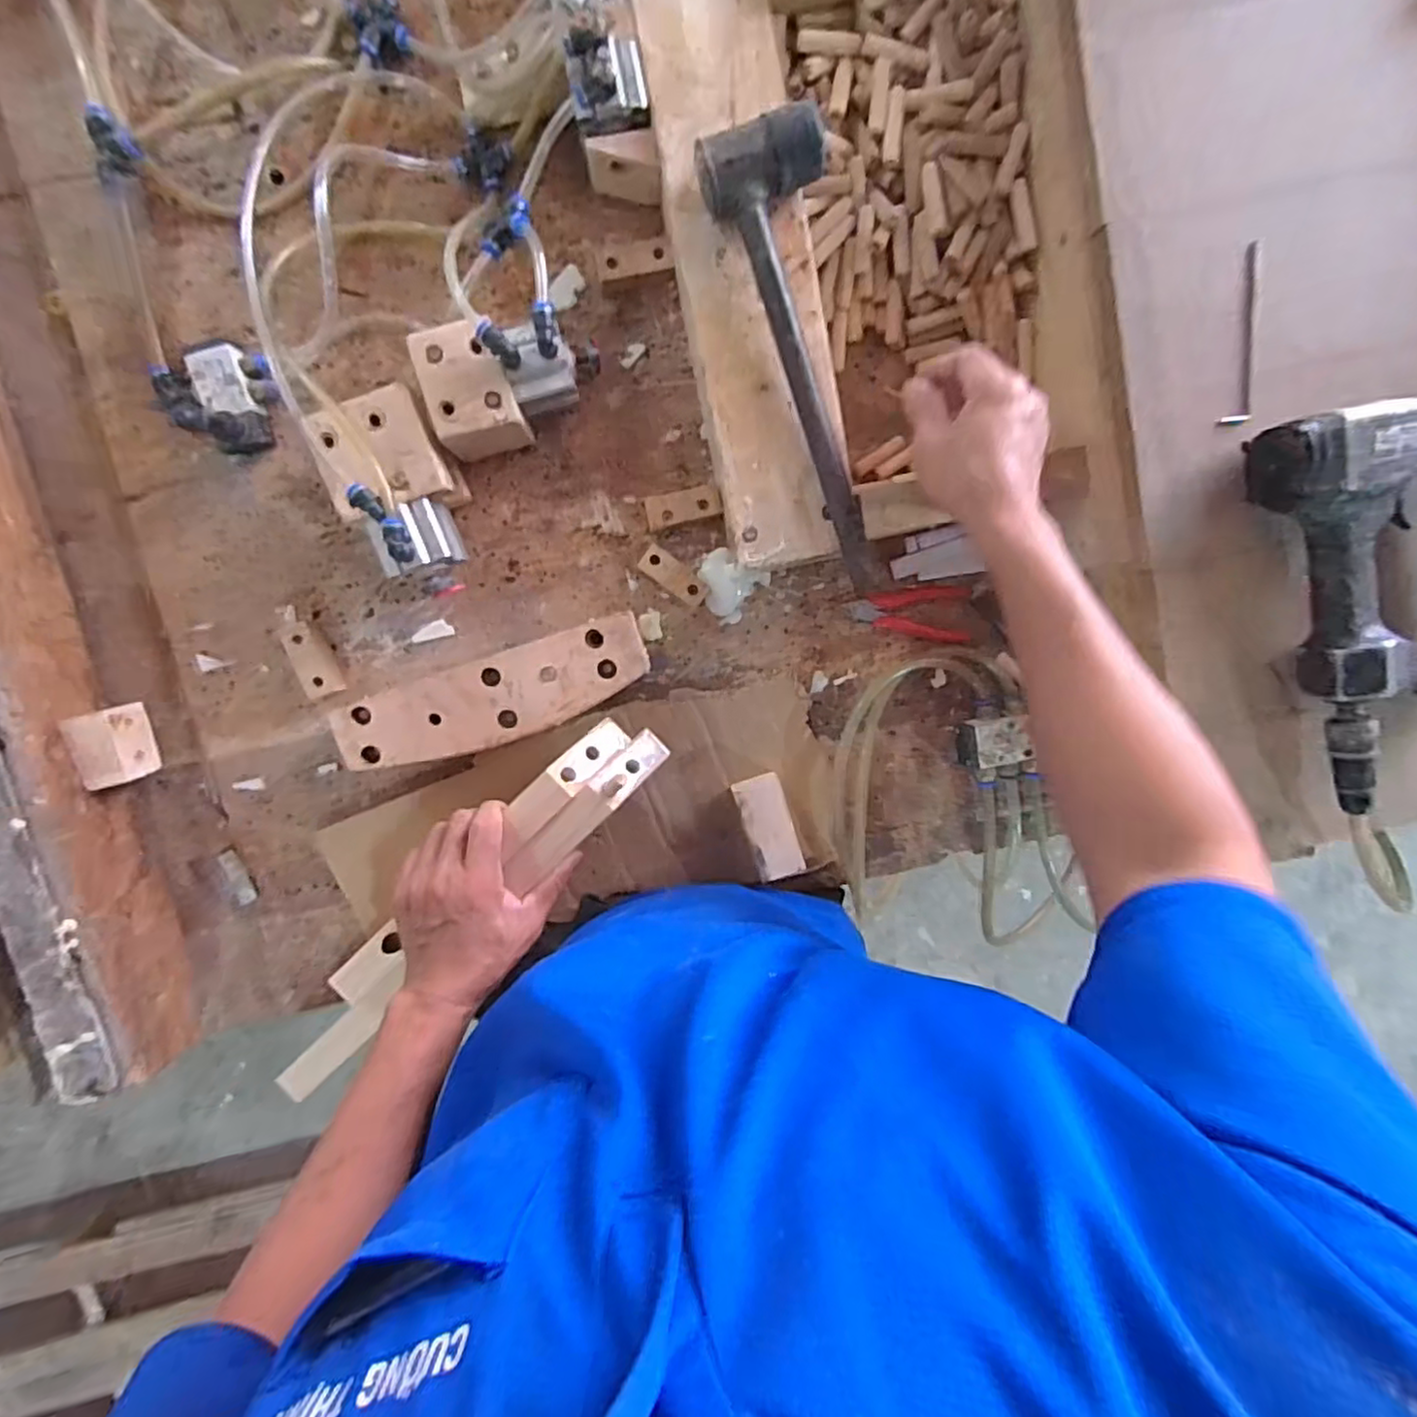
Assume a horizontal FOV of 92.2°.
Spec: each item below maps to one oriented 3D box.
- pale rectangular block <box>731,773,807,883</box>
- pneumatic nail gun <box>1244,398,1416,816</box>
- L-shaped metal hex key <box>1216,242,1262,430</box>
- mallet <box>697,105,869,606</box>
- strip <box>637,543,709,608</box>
[{"bbox_3d":[0.052,0.104,0.610,0.044,0.034,0.093,-19,98,0],"label":"pale rectangular block"},{"bbox_3d":[0.497,-0.088,0.480,0.178,0.063,0.268,-21,98,-1],"label":"pneumatic nail gun"},{"bbox_3d":[0.382,-0.266,0.484,0.024,0.009,0.124,2,98,-3],"label":"L-shaped metal hex key"},{"bbox_3d":[0.068,-0.246,0.502,0.086,0.045,0.324,-13,98,-3],"label":"mallet"},{"bbox_3d":[-0.029,-0.113,0.583,0.061,0.021,0.023,37,94,-7],"label":"strip"}]

